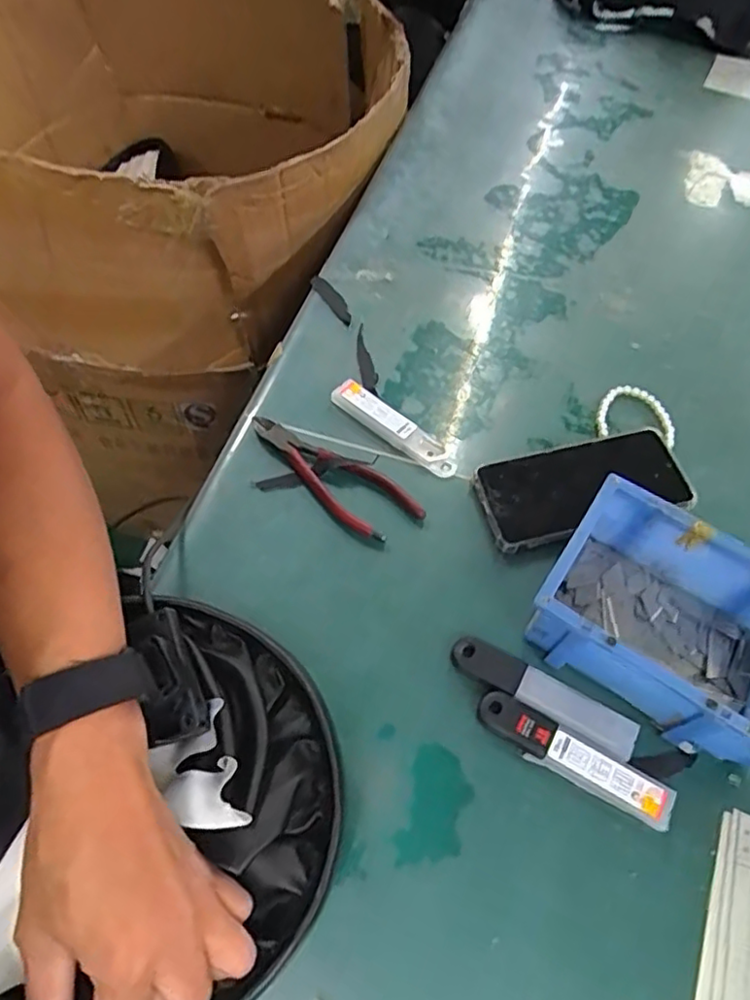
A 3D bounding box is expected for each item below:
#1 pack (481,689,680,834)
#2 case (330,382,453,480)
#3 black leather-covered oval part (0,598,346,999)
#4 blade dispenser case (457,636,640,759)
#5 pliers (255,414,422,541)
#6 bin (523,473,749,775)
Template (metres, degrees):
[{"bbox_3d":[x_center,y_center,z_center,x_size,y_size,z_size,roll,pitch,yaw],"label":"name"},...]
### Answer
[{"bbox_3d":[0.127,0.166,0.404,0.127,0.010,0.029,27,62,14],"label":"pack"},{"bbox_3d":[0.017,-0.064,0.535,0.126,0.014,0.027,37,65,19],"label":"case"},{"bbox_3d":[-0.150,0.169,0.310,0.269,0.069,0.203,-24,63,-14],"label":"black leather-covered oval part"},{"bbox_3d":[0.113,0.131,0.423,0.126,0.006,0.028,26,62,14],"label":"blade dispenser case"},{"bbox_3d":[-0.036,-0.023,0.512,0.158,0.012,0.053,37,65,19],"label":"pliers"},{"bbox_3d":[0.202,0.084,0.415,0.173,0.070,0.115,31,64,16],"label":"bin"}]

